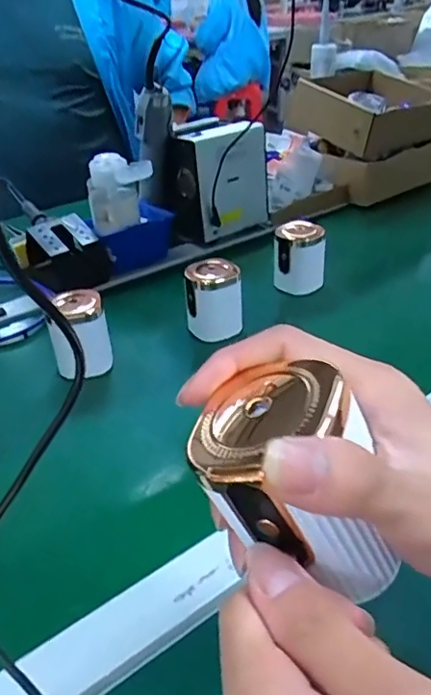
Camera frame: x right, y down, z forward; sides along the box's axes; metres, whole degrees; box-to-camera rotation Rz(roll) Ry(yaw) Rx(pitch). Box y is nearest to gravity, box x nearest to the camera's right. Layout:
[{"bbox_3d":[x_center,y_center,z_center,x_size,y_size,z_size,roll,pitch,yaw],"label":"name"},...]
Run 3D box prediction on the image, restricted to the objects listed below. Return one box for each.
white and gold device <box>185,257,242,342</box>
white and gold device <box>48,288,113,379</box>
[{"bbox_3d":[-0.001,-0.050,0.595,0.058,0.071,0.054,-2,33,2],"label":"white and gold device"},{"bbox_3d":[-0.135,-0.015,0.550,0.057,0.074,0.050,-13,34,-14],"label":"white and gold device"}]

